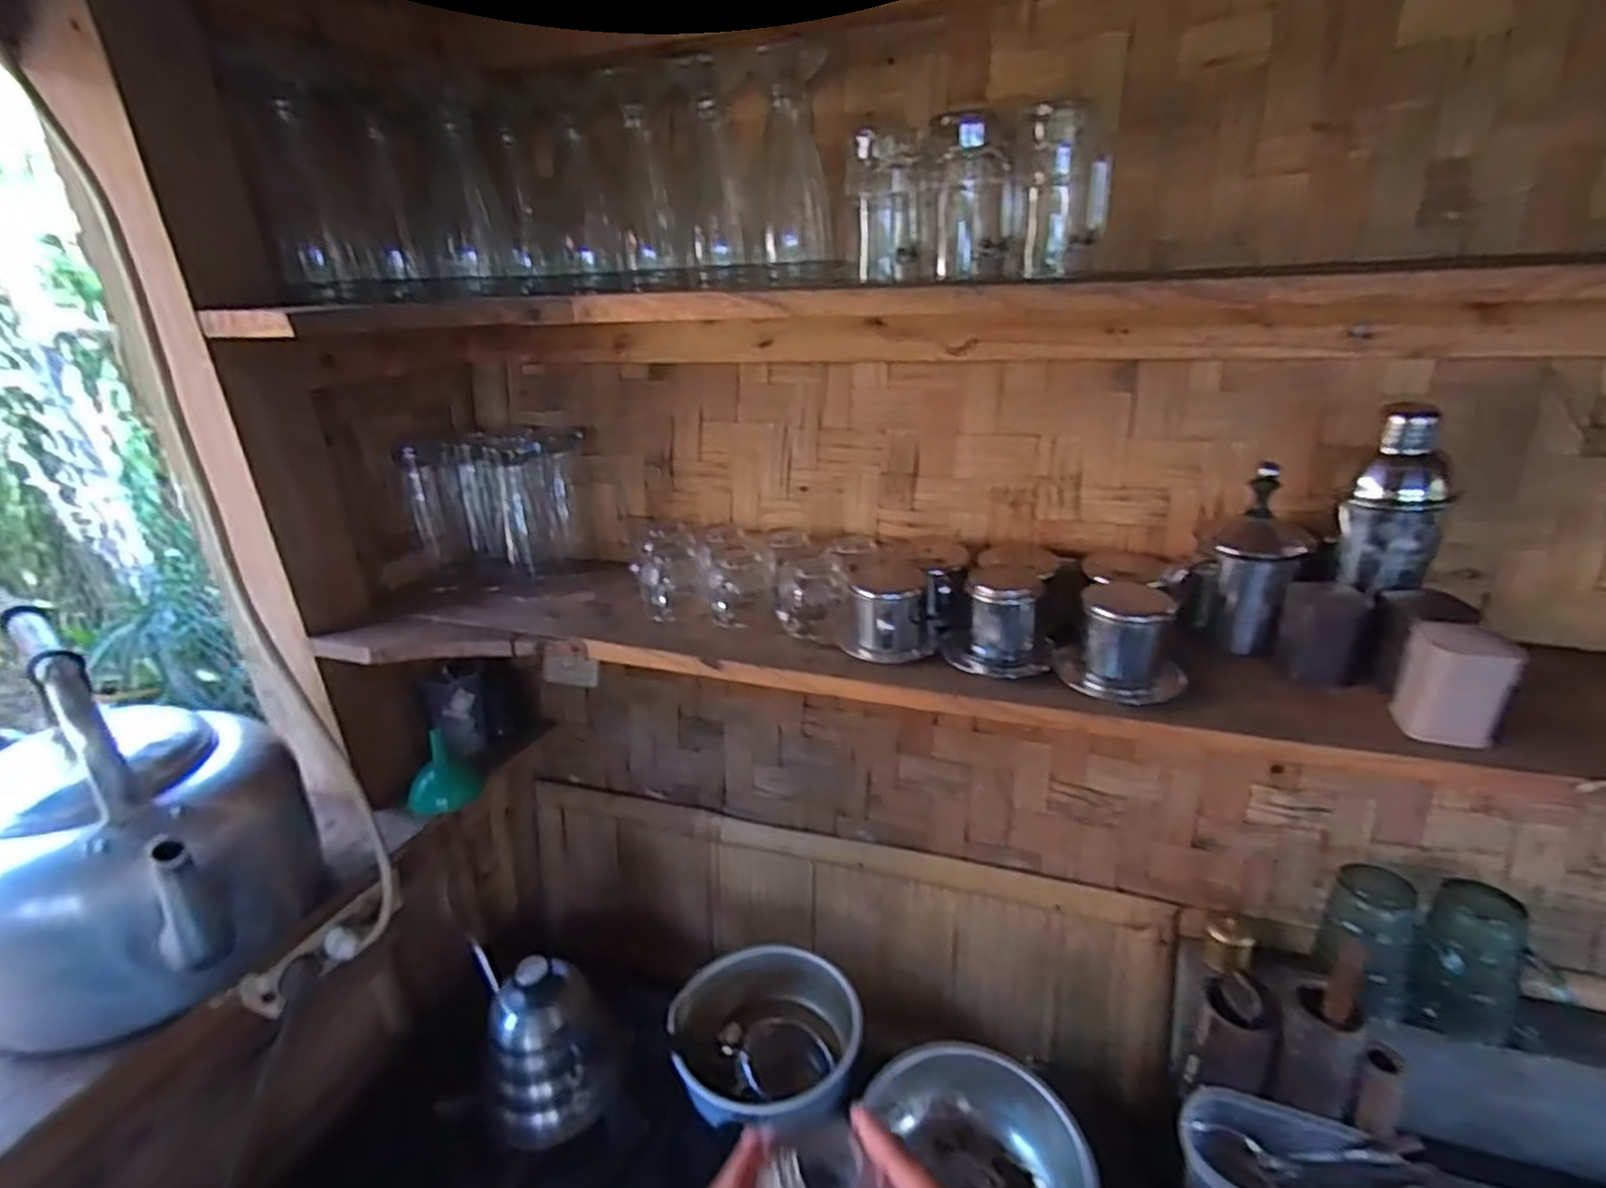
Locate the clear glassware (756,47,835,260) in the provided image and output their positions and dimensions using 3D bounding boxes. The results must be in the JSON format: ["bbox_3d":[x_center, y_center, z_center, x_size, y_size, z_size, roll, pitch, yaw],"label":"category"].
[{"bbox_3d":[-0.010,-0.421,0.713,0.069,0.177,0.084,-4,21,-1],"label":"clear glassware"}]

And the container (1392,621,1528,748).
[{"bbox_3d":[0.455,0.063,0.503,0.055,0.079,0.041,12,26,35],"label":"container"}]

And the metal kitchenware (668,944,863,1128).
[{"bbox_3d":[-0.036,0.473,0.760,0.194,0.068,0.186,-3,21,1],"label":"metal kitchenware"}]

